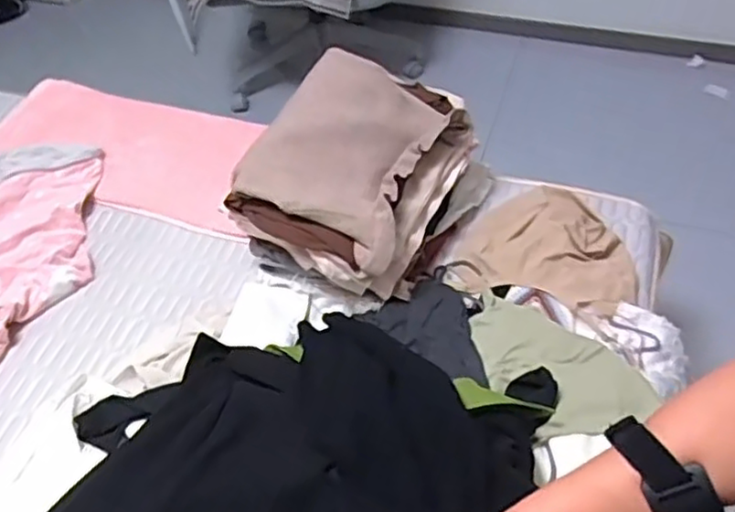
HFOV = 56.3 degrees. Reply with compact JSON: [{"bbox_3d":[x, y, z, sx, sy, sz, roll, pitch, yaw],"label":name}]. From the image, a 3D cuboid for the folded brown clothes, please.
[{"bbox_3d":[-0.004,-0.128,1.086,0.250,0.259,0.357,20,55,25],"label":"folded brown clothes"}]

